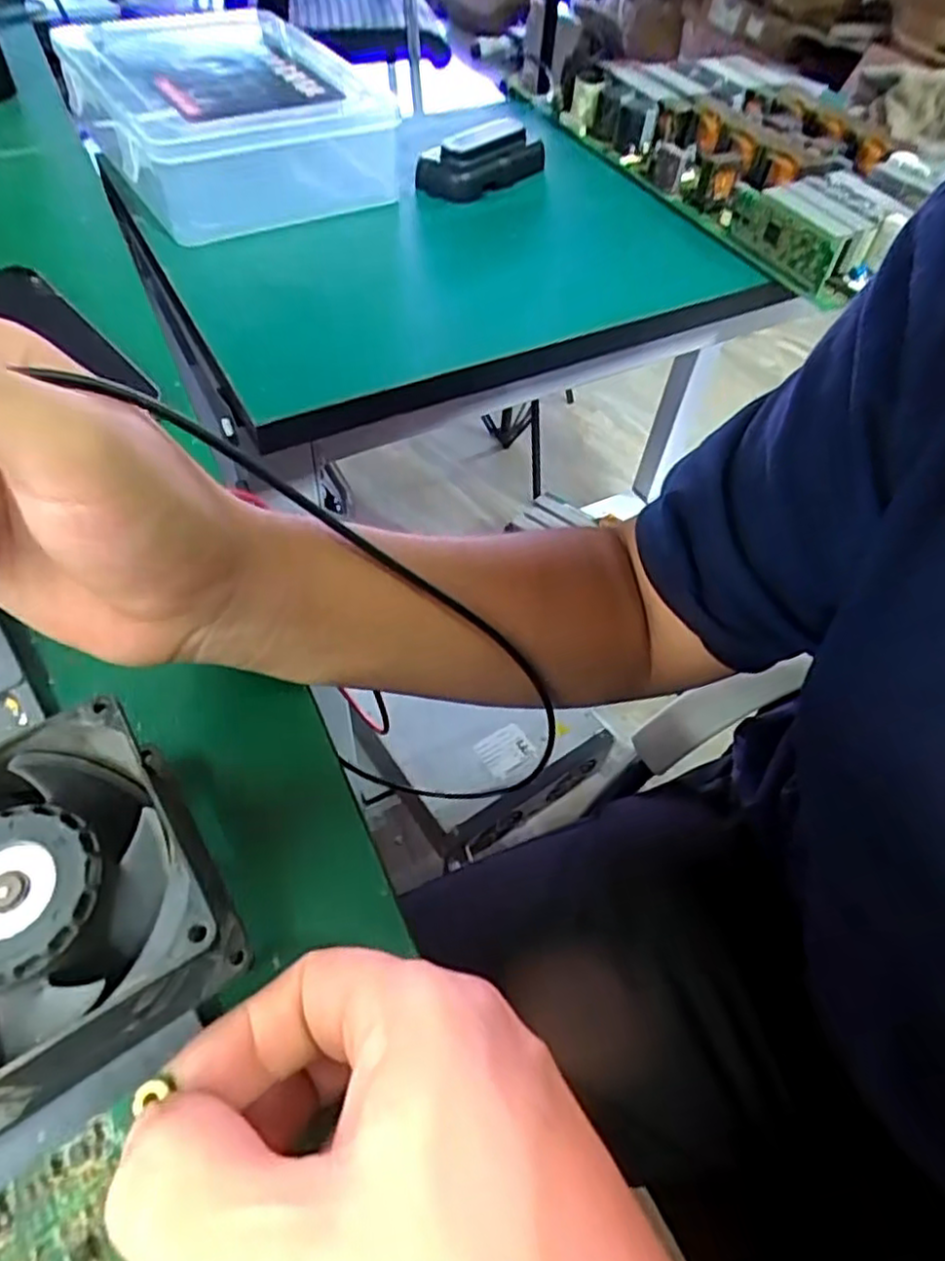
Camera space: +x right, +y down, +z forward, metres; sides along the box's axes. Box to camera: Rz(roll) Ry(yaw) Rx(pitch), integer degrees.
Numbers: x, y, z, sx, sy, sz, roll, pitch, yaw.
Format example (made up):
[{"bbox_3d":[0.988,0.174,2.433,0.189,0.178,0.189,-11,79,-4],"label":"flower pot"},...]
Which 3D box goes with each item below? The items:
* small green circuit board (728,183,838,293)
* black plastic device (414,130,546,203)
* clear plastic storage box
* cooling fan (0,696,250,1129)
[{"bbox_3d":[0.200,-0.260,0.465,0.012,0.034,0.096,-18,55,-20],"label":"small green circuit board"},{"bbox_3d":[0.013,-0.342,0.518,0.103,0.026,0.037,-26,60,-23],"label":"black plastic device"},{"bbox_3d":[-0.179,-0.375,0.504,0.182,0.062,0.229,-28,61,-24],"label":"clear plastic storage box"},{"bbox_3d":[-0.111,0.078,0.183,0.080,0.043,0.095,-27,60,-23],"label":"cooling fan"}]

